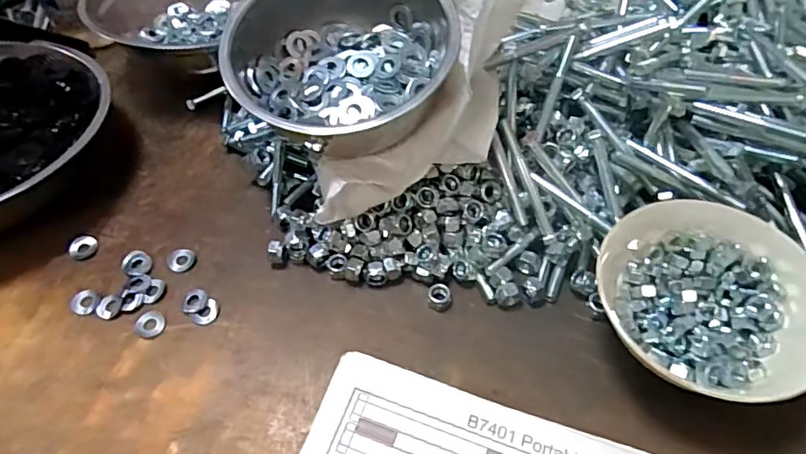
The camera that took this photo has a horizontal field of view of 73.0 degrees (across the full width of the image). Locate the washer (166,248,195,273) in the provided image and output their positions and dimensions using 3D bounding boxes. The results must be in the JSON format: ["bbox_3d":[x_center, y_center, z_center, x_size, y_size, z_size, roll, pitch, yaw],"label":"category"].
[{"bbox_3d":[-0.182,0.026,0.446,0.021,0.005,0.022,-1,53,1],"label":"washer"}]

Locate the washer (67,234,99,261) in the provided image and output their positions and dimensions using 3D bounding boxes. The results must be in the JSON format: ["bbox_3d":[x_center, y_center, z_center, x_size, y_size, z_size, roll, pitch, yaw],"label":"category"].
[{"bbox_3d":[-0.267,0.015,0.455,0.025,0.005,0.025,-1,53,1],"label":"washer"}]

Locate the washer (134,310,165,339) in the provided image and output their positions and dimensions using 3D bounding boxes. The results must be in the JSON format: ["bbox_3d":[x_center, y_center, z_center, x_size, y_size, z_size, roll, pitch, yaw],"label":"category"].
[{"bbox_3d":[-0.193,0.074,0.414,0.021,0.004,0.022,27,58,20],"label":"washer"}]

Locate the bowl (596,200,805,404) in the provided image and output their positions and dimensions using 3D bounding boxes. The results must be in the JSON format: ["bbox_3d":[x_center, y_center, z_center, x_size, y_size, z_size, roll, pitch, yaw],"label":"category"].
[{"bbox_3d":[0.205,0.057,0.381,0.142,0.068,0.135,30,59,22],"label":"bowl"}]

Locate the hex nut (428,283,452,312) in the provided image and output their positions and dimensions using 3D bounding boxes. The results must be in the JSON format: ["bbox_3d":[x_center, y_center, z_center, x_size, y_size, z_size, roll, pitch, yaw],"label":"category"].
[{"bbox_3d":[0.028,0.053,0.422,0.017,0.012,0.021,6,53,5],"label":"hex nut"}]

